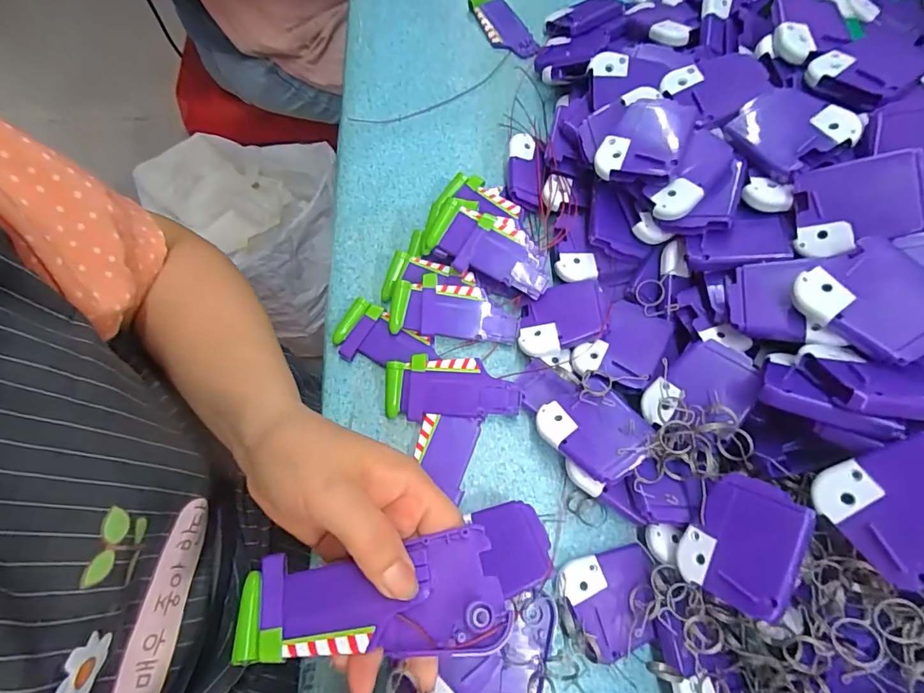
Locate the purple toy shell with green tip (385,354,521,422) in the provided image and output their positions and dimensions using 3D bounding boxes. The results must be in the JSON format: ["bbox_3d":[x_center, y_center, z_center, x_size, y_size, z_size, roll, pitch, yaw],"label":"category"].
[{"bbox_3d":[-0.007,0.028,0.327,0.089,0.016,0.039,-1,69,2],"label":"purple toy shell with green tip"}]

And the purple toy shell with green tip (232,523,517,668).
[{"bbox_3d":[-0.042,0.116,0.224,0.121,0.015,0.048,-5,68,0],"label":"purple toy shell with green tip"}]

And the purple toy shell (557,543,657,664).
[{"bbox_3d":[0.086,0.147,0.278,0.053,0.020,0.051,-13,69,-2],"label":"purple toy shell"}]

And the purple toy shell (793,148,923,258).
[{"bbox_3d":[0.221,-0.077,0.266,0.061,0.007,0.051,1,89,34],"label":"purple toy shell"}]

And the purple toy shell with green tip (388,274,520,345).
[{"bbox_3d":[-0.005,-0.025,0.344,0.089,0.022,0.037,5,69,5],"label":"purple toy shell with green tip"}]

